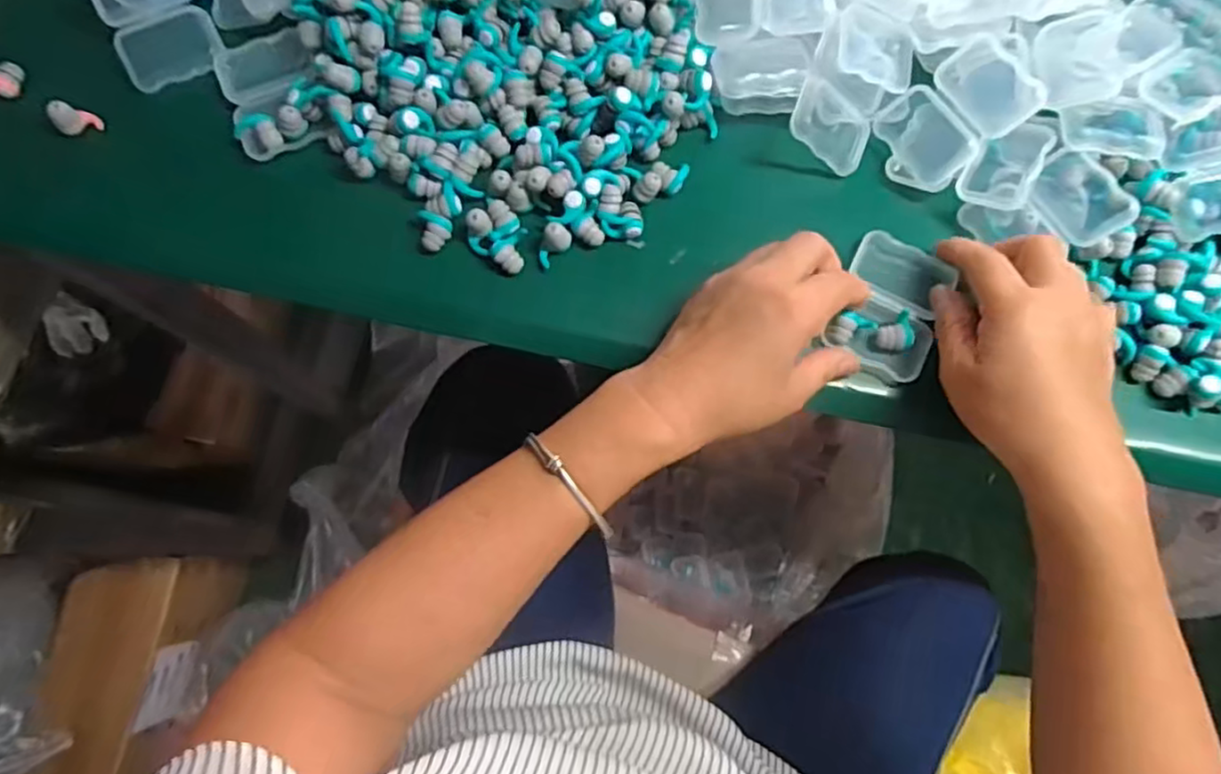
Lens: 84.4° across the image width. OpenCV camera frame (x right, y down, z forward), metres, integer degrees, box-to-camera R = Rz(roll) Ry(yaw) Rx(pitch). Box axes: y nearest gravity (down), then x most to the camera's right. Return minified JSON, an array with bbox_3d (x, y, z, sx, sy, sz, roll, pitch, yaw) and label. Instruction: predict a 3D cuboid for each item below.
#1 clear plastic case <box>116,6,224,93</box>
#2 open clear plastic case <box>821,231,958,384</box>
[{"bbox_3d":[-0.254,-0.196,0.389,0.052,0.010,0.038,-25,78,-8],"label":"clear plastic case"},{"bbox_3d":[0.154,-0.042,0.373,0.050,0.022,0.074,24,76,5],"label":"open clear plastic case"}]

